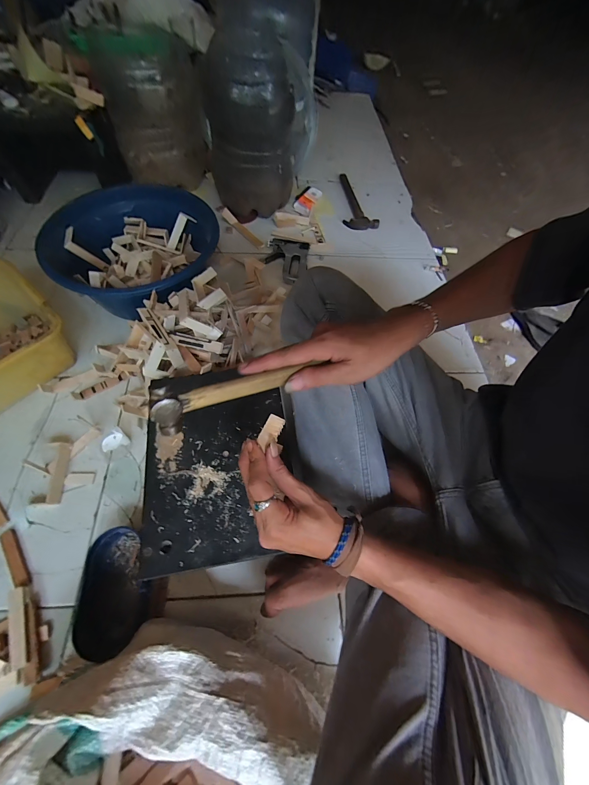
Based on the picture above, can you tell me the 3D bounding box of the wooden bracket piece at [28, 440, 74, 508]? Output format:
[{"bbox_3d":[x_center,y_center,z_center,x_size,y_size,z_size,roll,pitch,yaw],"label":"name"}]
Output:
[{"bbox_3d":[-0.426,0.141,0.510,0.044,0.019,0.109,-2,63,-5],"label":"wooden bracket piece"}]

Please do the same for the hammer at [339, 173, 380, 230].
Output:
[{"bbox_3d":[0.202,-0.630,0.955,0.111,0.034,0.270,-2,63,-5],"label":"hammer"}]

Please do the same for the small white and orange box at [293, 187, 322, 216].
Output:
[{"bbox_3d":[0.044,-0.620,0.932,0.062,0.024,0.130,26,64,10],"label":"small white and orange box"}]

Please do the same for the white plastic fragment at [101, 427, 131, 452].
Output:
[{"bbox_3d":[-0.338,0.092,0.545,0.044,0.004,0.038,-41,88,-14],"label":"white plastic fragment"}]

